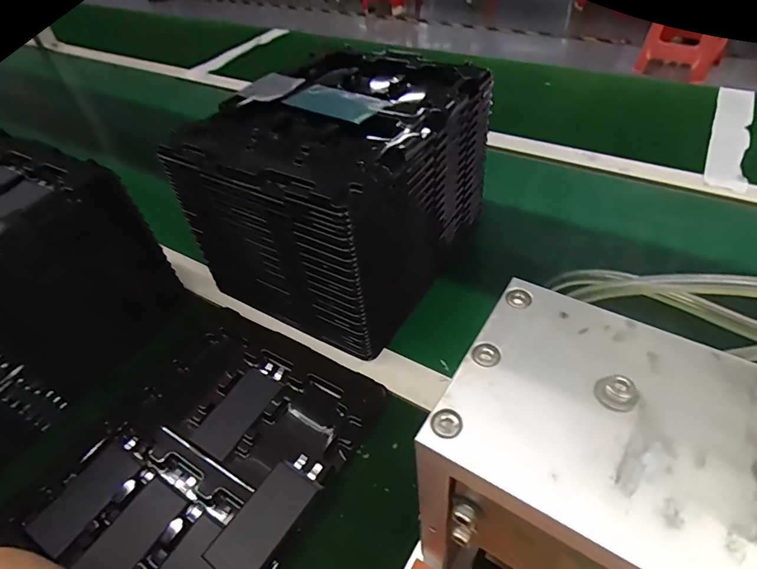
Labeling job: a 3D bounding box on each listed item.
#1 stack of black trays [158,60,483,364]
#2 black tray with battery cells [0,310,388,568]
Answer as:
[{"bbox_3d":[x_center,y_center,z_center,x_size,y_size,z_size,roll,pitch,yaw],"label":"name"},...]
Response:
[{"bbox_3d":[-0.033,-0.111,0.494,0.215,0.191,0.267,22,53,24],"label":"stack of black trays"},{"bbox_3d":[-0.144,0.146,0.391,0.214,0.023,0.242,22,53,24],"label":"black tray with battery cells"}]

